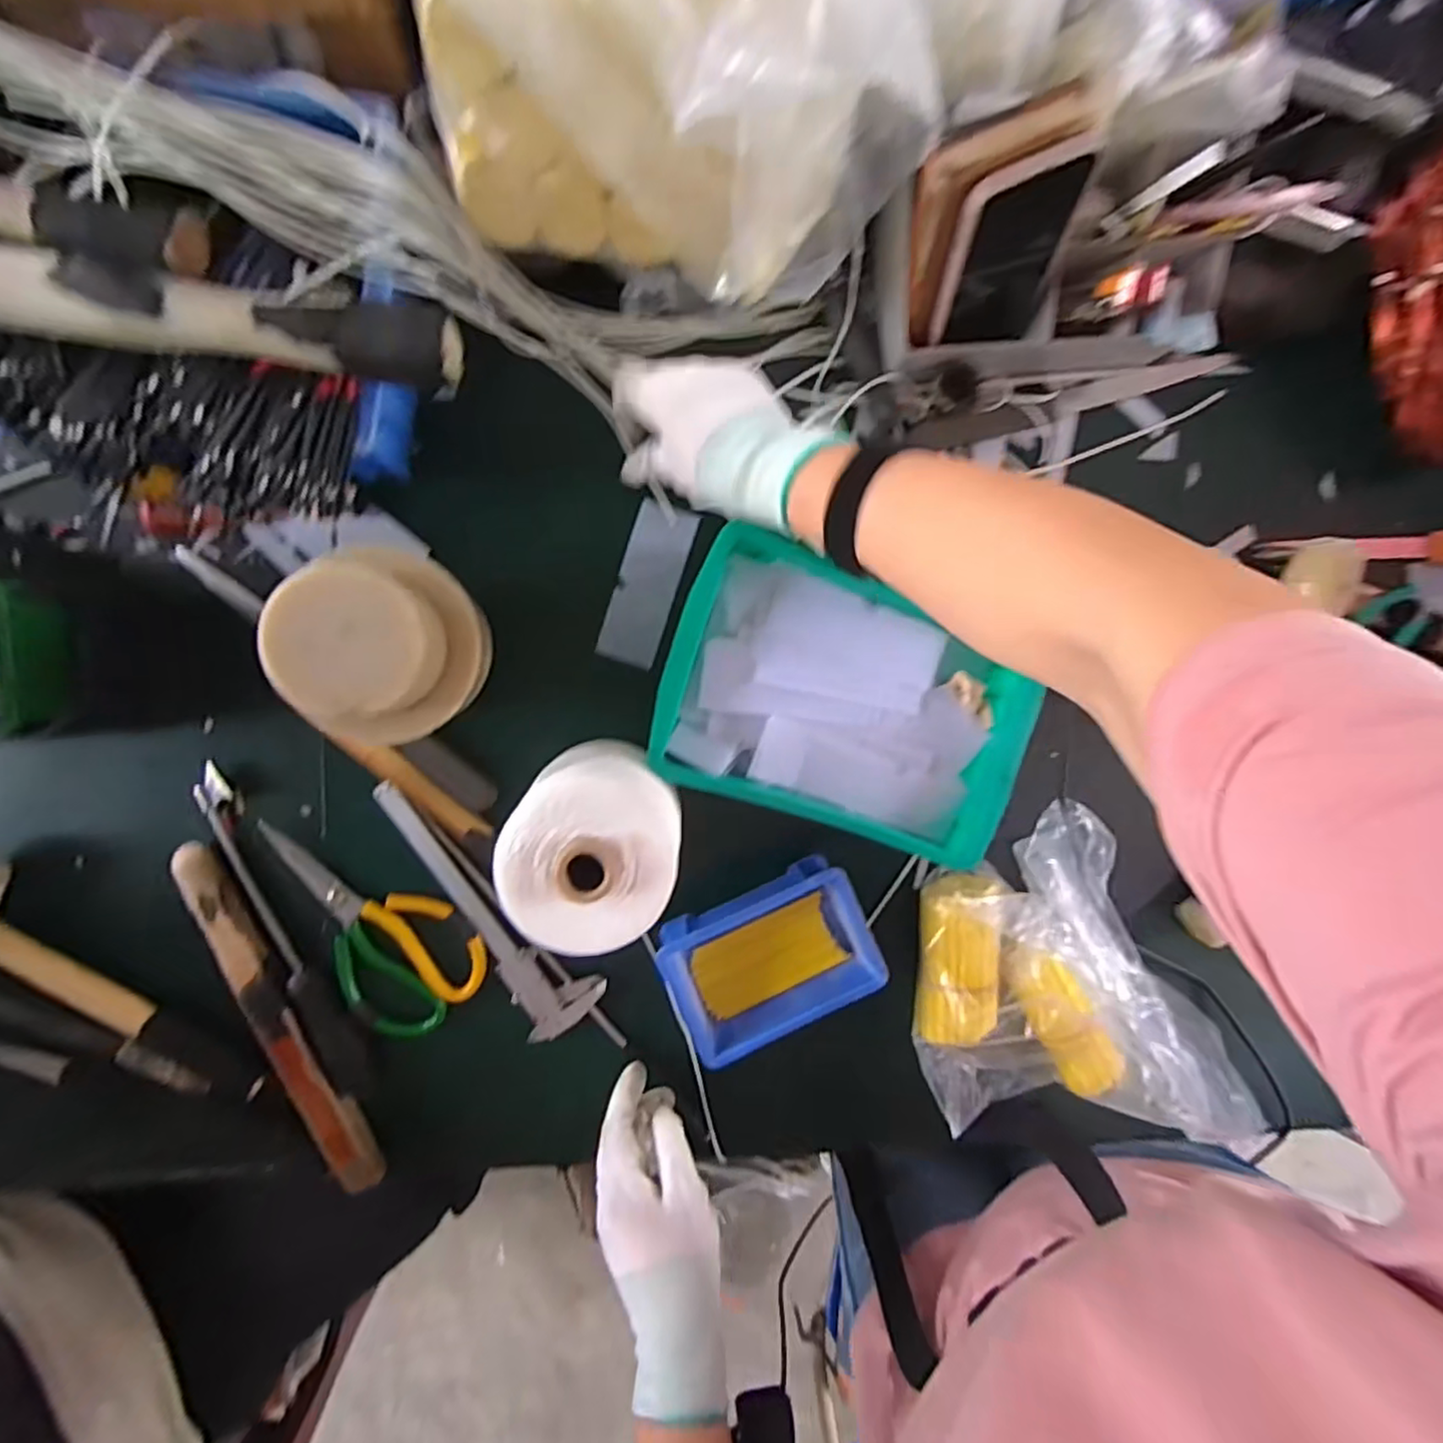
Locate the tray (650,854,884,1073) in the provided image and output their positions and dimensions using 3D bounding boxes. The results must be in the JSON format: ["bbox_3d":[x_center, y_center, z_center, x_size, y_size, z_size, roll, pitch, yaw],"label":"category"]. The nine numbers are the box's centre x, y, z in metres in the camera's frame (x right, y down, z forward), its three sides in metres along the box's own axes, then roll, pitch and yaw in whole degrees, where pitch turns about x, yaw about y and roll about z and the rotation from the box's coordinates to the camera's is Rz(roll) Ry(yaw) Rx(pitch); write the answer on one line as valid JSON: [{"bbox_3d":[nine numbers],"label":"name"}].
[{"bbox_3d":[0.034,0.172,0.496,0.150,0.062,0.107,-26,95,-2],"label":"tray"}]

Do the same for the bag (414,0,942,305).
[{"bbox_3d":[-0.026,-0.356,0.354,0.267,0.162,0.160,4,94,-5],"label":"bag"}]

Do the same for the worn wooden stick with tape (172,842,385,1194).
[{"bbox_3d":[-0.321,0.216,0.474,0.027,0.024,0.277,-26,95,-2],"label":"worn wooden stick with tape"}]

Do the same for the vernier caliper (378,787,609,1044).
[{"bbox_3d":[-0.184,0.142,0.492,0.064,0.012,0.226,-42,96,-1],"label":"vernier caliper"}]

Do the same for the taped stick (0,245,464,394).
[{"bbox_3d":[-0.301,-0.213,0.337,0.312,0.029,0.041,8,93,-5],"label":"taped stick"}]

